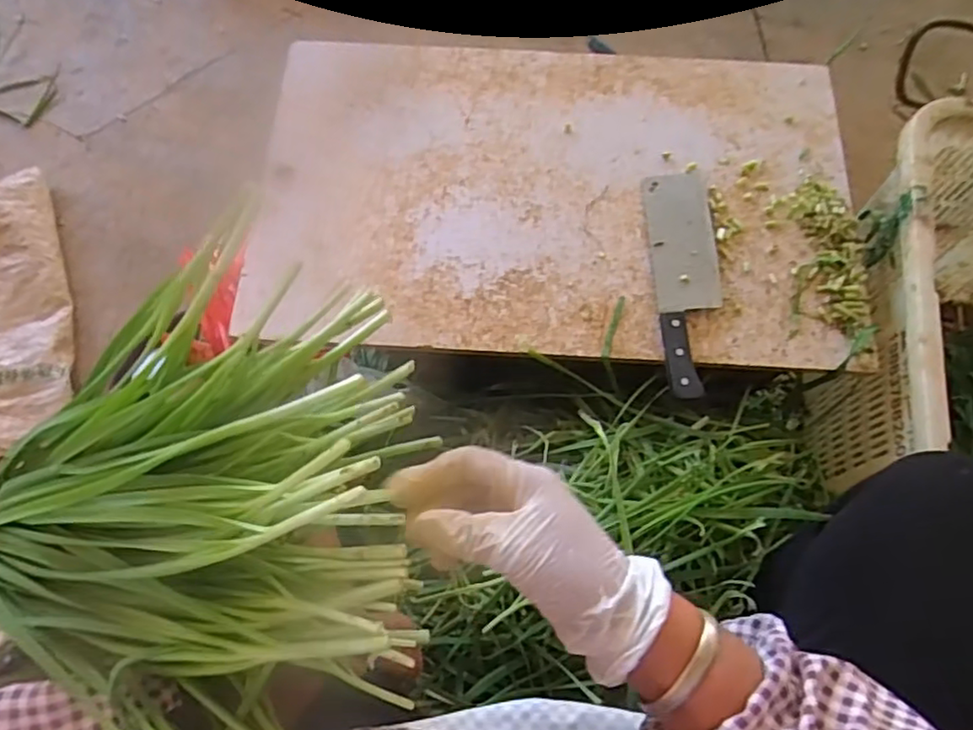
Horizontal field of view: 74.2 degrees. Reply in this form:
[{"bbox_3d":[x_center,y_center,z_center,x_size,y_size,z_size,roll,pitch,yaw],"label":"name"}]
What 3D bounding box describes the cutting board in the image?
[{"bbox_3d":[0.074,-0.200,0.725,0.642,0.032,0.393,4,69,1],"label":"cutting board"}]

